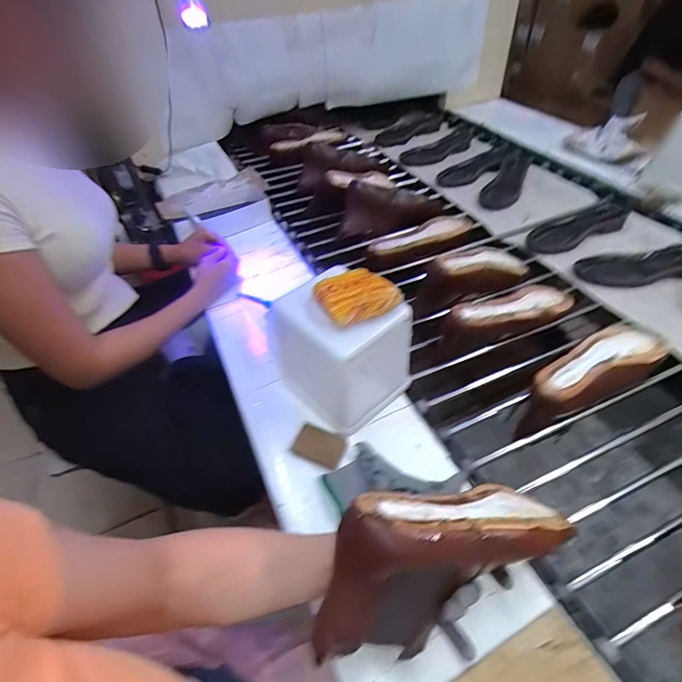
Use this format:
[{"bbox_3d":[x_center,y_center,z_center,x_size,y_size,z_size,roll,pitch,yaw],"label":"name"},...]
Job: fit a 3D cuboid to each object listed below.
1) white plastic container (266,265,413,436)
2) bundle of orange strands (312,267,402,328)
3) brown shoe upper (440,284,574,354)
[{"bbox_3d":[-0.001,0.005,0.584,0.135,0.183,0.157,-34,53,-26],"label":"white plastic container"},{"bbox_3d":[0.020,-0.060,0.522,0.089,0.026,0.077,-23,49,-17],"label":"bundle of orange strands"},{"bbox_3d":[0.303,-0.042,0.731,0.257,0.078,0.081,-20,48,-15],"label":"brown shoe upper"}]

